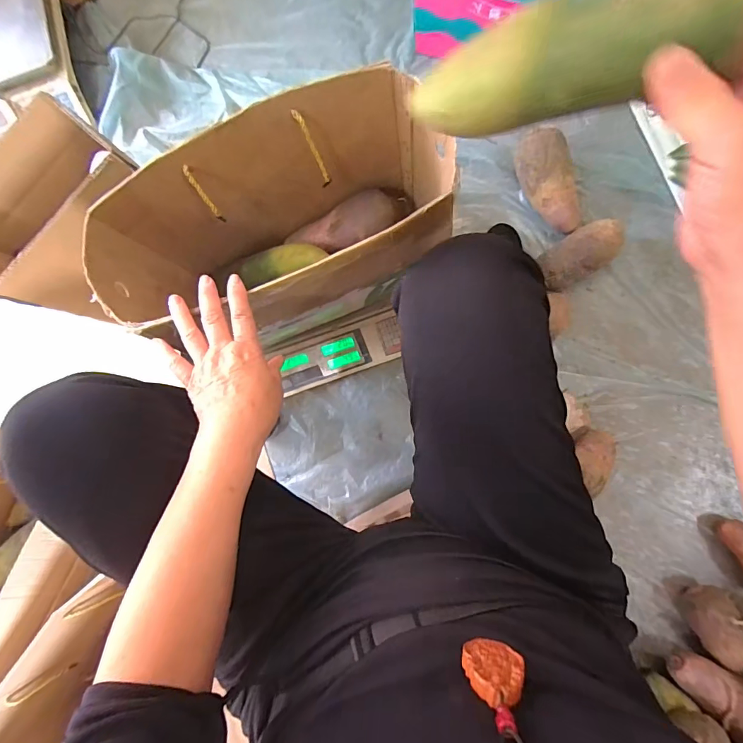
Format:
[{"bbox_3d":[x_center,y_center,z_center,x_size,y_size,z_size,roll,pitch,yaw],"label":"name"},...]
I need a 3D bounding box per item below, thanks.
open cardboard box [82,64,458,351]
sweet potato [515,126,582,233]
[{"bbox_3d":[-0.101,-0.161,0.519,0.379,0.237,0.191,-20,84,5],"label":"open cardboard box"},{"bbox_3d":[0.302,-0.327,0.688,0.081,0.055,0.180,-22,84,5],"label":"sweet potato"}]

